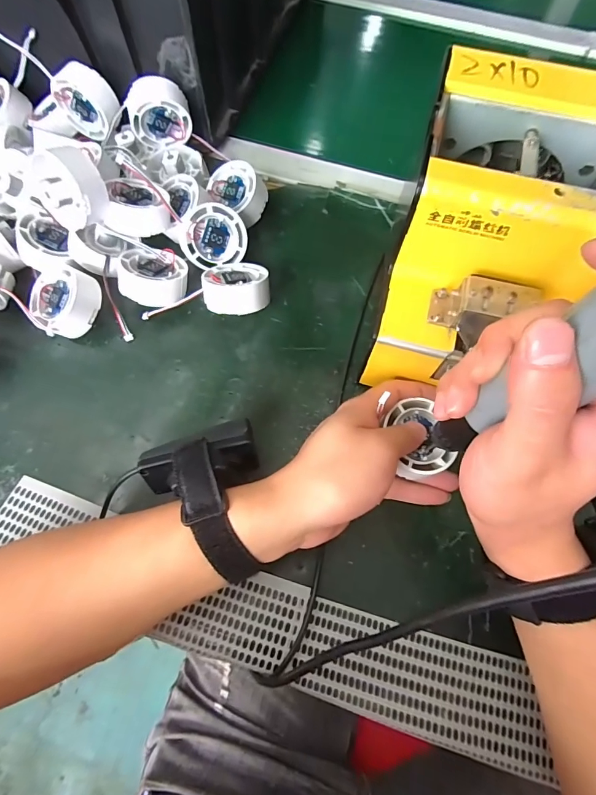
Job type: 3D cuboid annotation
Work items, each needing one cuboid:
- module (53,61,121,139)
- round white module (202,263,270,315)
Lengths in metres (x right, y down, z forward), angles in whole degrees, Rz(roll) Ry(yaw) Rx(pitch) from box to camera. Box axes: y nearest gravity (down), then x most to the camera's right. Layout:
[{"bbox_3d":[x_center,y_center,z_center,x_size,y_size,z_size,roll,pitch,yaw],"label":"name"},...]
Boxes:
[{"bbox_3d":[-0.195,-0.277,0.369,0.052,0.050,0.031,30,71,10],"label":"module"},{"bbox_3d":[-0.050,-0.091,0.328,0.052,0.024,0.052,7,38,8],"label":"round white module"}]

